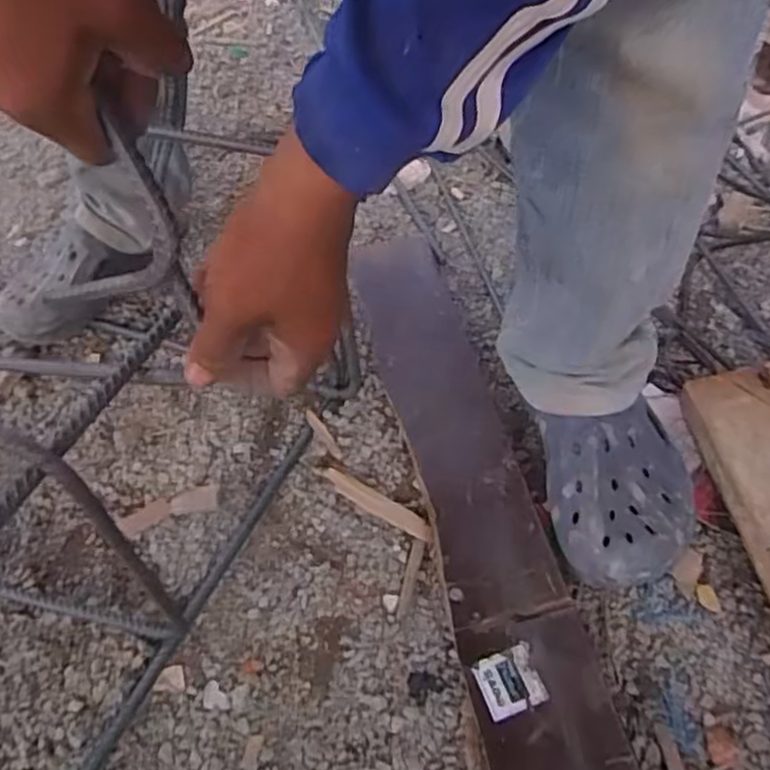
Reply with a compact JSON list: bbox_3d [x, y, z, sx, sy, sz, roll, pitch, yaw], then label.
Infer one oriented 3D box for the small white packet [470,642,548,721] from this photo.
[{"bbox_3d":[0.085,0.204,0.505,0.043,0.005,0.042,-17,48,-8],"label":"small white packet"}]

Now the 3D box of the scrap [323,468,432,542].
[{"bbox_3d":[-0.007,0.101,0.631,0.112,0.007,0.019,24,54,26],"label":"scrap"}]

